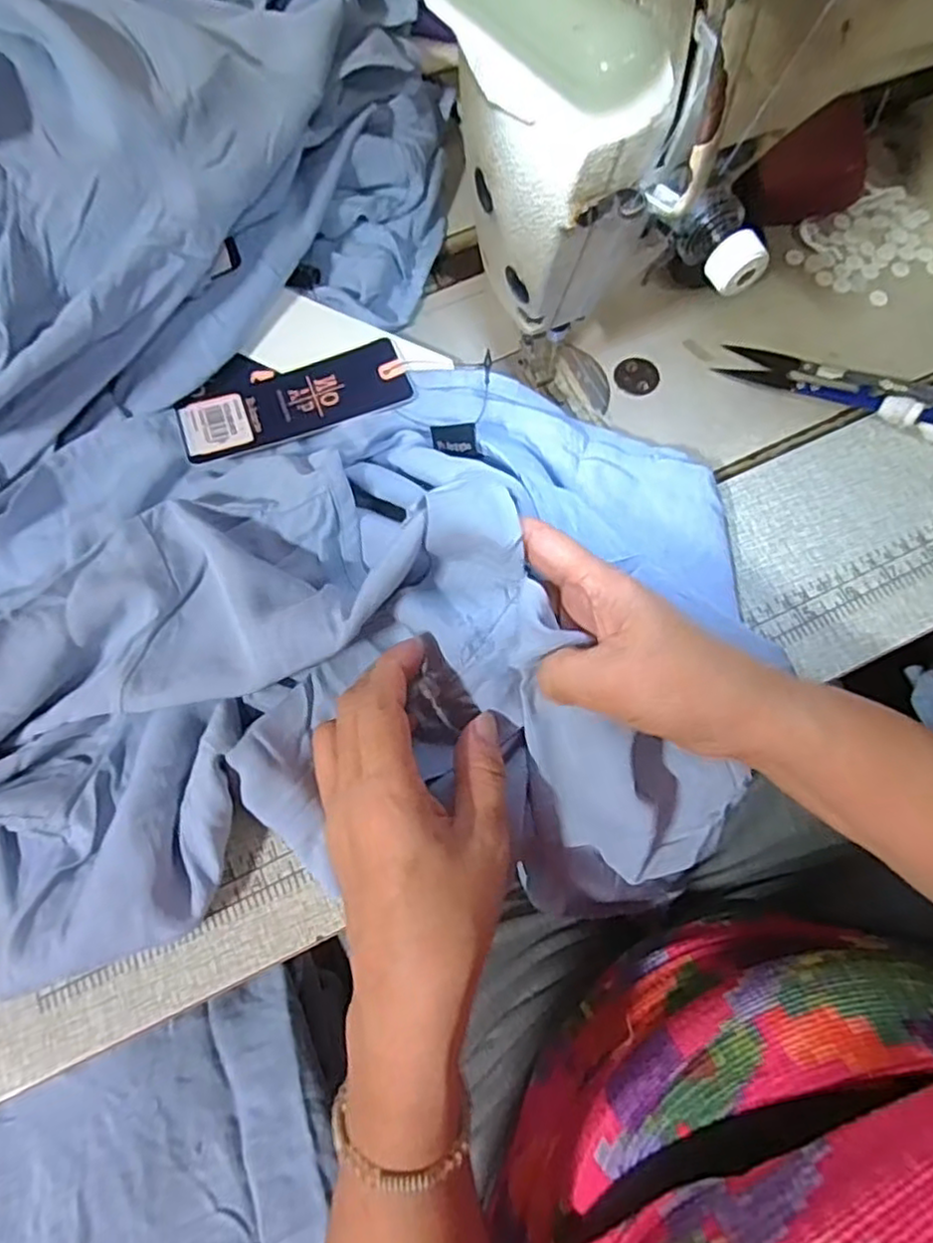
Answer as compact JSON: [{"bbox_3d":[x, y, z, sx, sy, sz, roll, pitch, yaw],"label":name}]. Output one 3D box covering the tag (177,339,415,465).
[{"bbox_3d":[-0.091,-0.117,0.362,0.118,0.010,0.042,-19,75,-8],"label":"tag"}]

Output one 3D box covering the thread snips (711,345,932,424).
[{"bbox_3d":[0.196,-0.126,0.358,0.115,0.010,0.025,22,75,20],"label":"thread snips"}]

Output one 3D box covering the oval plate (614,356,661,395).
[{"bbox_3d":[0.094,-0.136,0.375,0.024,0.004,0.023,-8,72,-2],"label":"oval plate"}]

